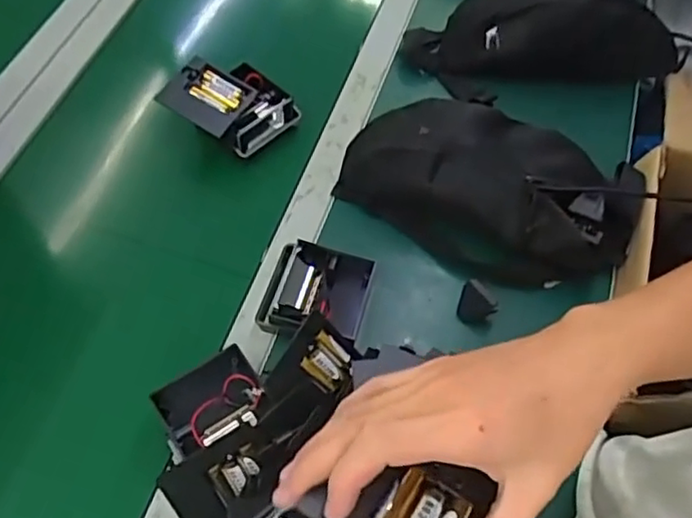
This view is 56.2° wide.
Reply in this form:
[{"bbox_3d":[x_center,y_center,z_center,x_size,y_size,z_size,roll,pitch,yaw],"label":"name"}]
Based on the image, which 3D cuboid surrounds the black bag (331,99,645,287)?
[{"bbox_3d":[0.148,-0.078,0.662,0.302,0.082,0.173,15,59,6],"label":"black bag"}]

